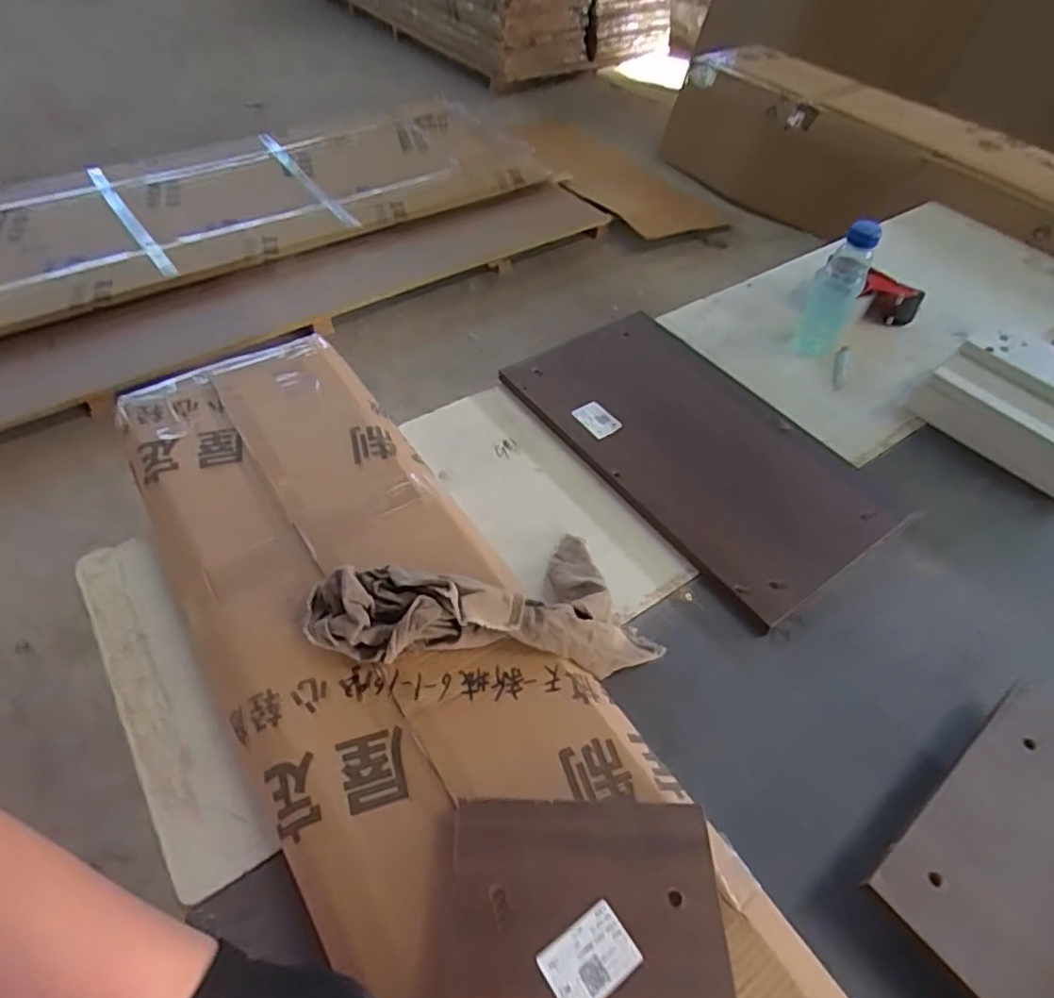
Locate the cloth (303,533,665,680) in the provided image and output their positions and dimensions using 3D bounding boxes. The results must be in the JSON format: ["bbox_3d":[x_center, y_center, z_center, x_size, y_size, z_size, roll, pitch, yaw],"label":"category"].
[{"bbox_3d":[-0.034,0.088,0.607,0.328,0.077,0.171,4,47,-20],"label":"cloth"}]

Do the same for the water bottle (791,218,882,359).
[{"bbox_3d":[0.463,-0.310,0.956,0.069,0.194,0.063,23,53,15],"label":"water bottle"}]

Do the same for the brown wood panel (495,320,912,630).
[{"bbox_3d":[0.219,-0.083,0.836,0.293,0.016,0.485,-28,57,-23],"label":"brown wood panel"}]

